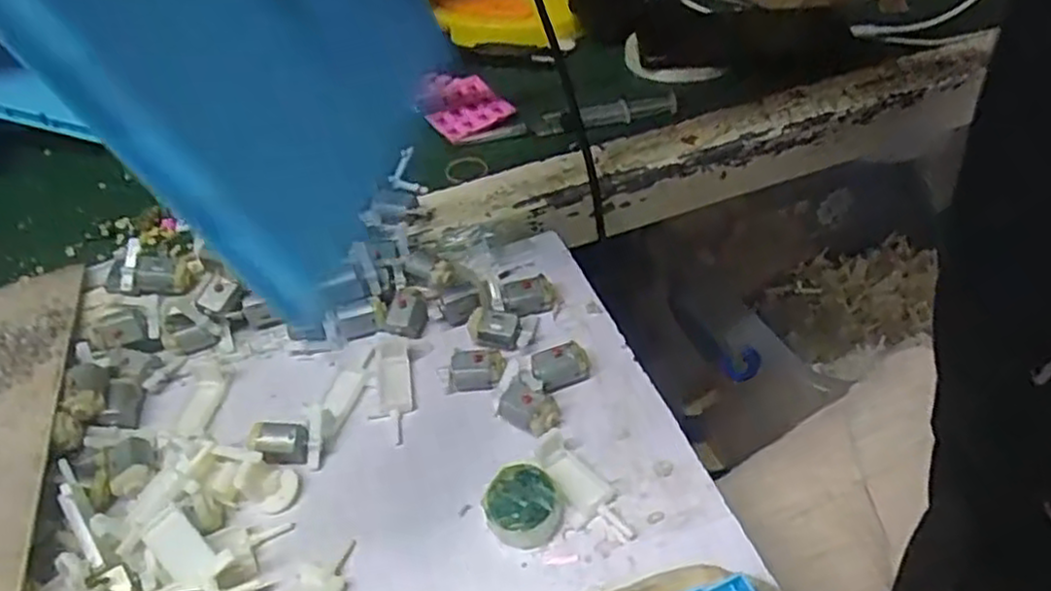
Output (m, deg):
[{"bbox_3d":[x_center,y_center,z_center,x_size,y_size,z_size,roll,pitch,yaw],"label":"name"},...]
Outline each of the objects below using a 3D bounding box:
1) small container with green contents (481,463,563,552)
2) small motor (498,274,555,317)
[{"bbox_3d":[-0.002,0.092,0.332,0.033,0.016,0.033,1,43,-1],"label":"small container with green contents"},{"bbox_3d":[0.001,0.002,0.421,0.030,0.015,0.021,-21,47,-15],"label":"small motor"}]

